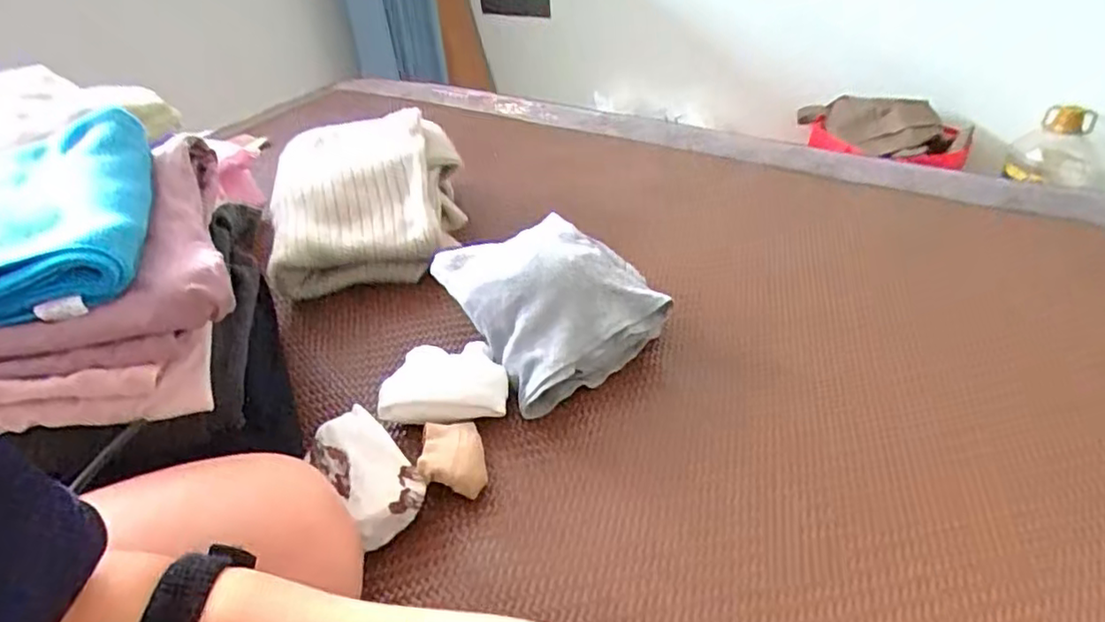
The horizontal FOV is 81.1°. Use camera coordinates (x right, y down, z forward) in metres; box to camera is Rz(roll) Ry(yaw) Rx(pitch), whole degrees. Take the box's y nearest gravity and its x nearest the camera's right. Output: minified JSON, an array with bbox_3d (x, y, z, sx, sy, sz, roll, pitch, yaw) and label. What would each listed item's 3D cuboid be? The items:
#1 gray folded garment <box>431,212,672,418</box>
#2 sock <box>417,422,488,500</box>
[{"bbox_3d":[-0.005,-0.008,0.555,0.140,0.085,0.149,-27,43,-25],"label":"gray folded garment"},{"bbox_3d":[-0.070,0.105,0.459,0.043,0.029,0.063,-10,38,-5],"label":"sock"}]

